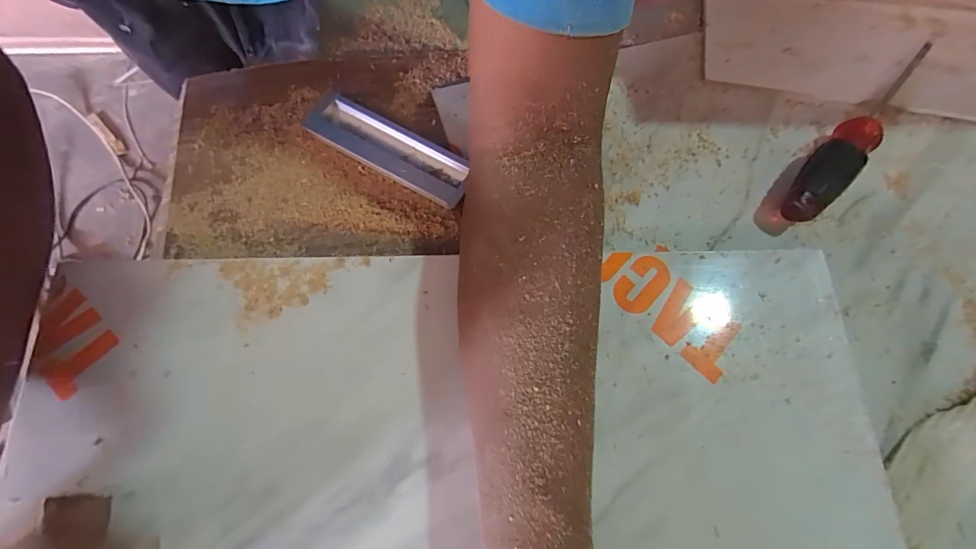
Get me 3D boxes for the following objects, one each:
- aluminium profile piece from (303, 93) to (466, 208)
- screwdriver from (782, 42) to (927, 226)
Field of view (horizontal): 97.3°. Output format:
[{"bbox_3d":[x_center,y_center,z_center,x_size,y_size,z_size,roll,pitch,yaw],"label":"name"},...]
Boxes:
[{"bbox_3d":[-0.072,-0.094,0.320,0.128,0.014,0.041,29,74,7],"label":"aluminium profile piece"},{"bbox_3d":[0.300,-0.120,0.337,0.031,0.028,0.234,43,76,11],"label":"screwdriver"}]

